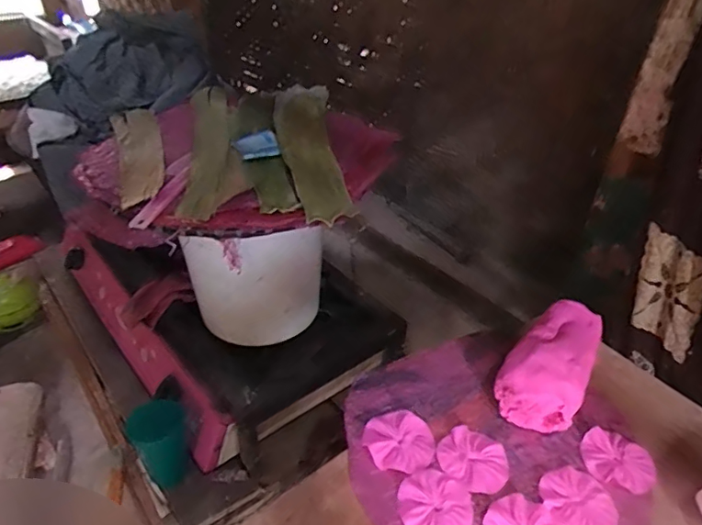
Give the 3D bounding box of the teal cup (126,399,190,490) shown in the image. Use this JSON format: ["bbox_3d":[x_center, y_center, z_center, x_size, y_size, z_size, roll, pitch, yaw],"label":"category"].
[{"bbox_3d":[-0.275,0.258,0.760,0.077,0.096,0.073,1,37,-1],"label":"teal cup"}]

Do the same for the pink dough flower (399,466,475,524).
[{"bbox_3d":[0.087,0.248,0.534,0.072,0.005,0.080,3,37,2],"label":"pink dough flower"}]

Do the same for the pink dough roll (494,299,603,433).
[{"bbox_3d":[0.250,0.124,0.651,0.094,0.074,0.187,24,42,27],"label":"pink dough roll"}]

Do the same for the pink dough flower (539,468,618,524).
[{"bbox_3d":[0.239,0.250,0.546,0.071,0.004,0.076,1,37,-1],"label":"pink dough flower"}]

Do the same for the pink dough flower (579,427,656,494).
[{"bbox_3d":[0.301,0.220,0.586,0.075,0.007,0.066,13,38,16],"label":"pink dough flower"}]

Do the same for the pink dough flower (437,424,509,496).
[{"bbox_3d":[0.136,0.216,0.573,0.074,0.009,0.068,29,45,32],"label":"pink dough flower"}]

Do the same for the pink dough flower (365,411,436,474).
[{"bbox_3d":[0.056,0.202,0.591,0.074,0.009,0.072,4,37,3],"label":"pink dough flower"}]

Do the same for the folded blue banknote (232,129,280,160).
[{"bbox_3d":[-0.134,-0.169,0.745,0.058,0.007,0.081,-12,39,-17],"label":"folded blue banknote"}]

